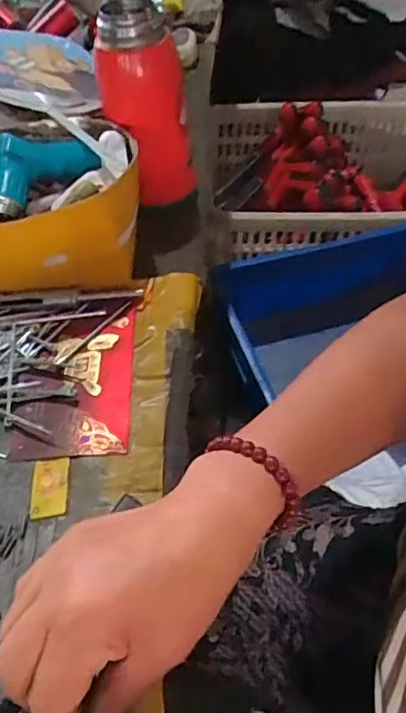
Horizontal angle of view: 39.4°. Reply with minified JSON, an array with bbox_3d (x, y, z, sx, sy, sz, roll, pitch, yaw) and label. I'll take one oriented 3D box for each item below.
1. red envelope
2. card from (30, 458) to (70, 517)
[{"bbox_3d":[-0.101,0.011,0.455,0.086,0.006,0.153,-2,49,0],"label":"red envelope"},{"bbox_3d":[-0.104,0.088,0.386,0.024,0.004,0.044,-6,49,-3],"label":"card"}]

